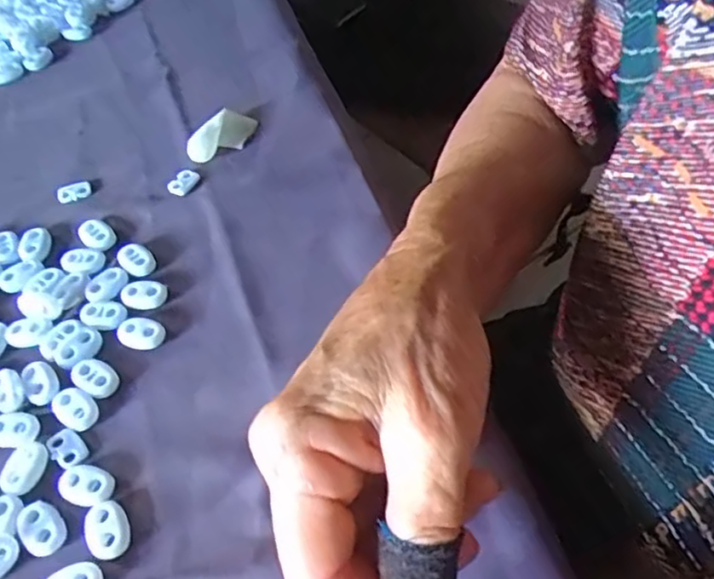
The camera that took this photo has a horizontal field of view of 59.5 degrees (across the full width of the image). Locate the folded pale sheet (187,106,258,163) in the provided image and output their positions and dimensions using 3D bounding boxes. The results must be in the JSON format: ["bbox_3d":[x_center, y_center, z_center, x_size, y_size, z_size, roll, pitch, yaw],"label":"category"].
[{"bbox_3d":[-0.080,-0.092,0.370,0.044,0.020,0.016,-34,57,-19],"label":"folded pale sheet"}]

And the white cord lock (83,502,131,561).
[{"bbox_3d":[-0.097,0.094,0.243,0.016,0.004,0.022,-29,55,-16],"label":"white cord lock"}]

